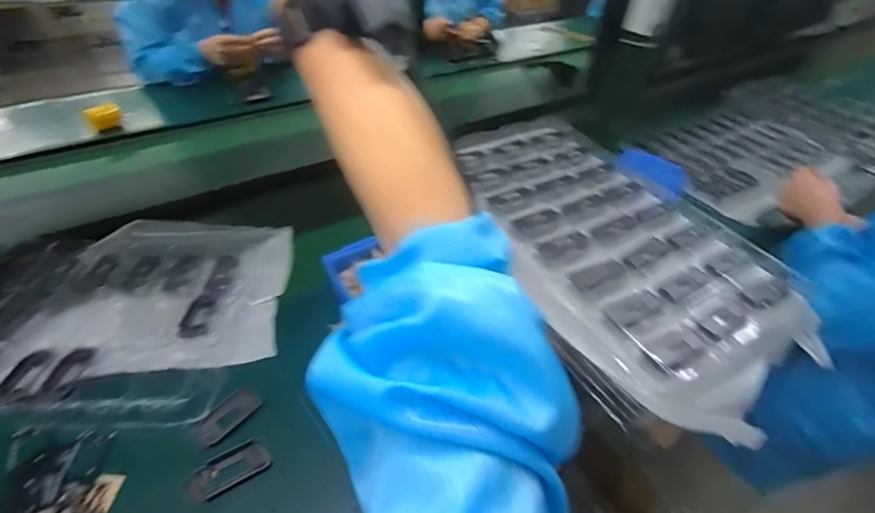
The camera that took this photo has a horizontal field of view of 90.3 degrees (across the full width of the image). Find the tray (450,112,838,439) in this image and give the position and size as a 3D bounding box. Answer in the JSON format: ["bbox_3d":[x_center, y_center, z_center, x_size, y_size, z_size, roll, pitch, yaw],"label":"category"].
[{"bbox_3d":[0.233,-0.031,0.638,0.335,0.058,0.548,-21,51,-22],"label":"tray"}]

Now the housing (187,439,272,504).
[{"bbox_3d":[-0.226,0.231,0.473,0.079,0.004,0.042,-22,48,-26],"label":"housing"}]

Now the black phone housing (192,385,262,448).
[{"bbox_3d":[-0.247,0.188,0.514,0.037,0.004,0.074,31,49,27],"label":"black phone housing"}]

